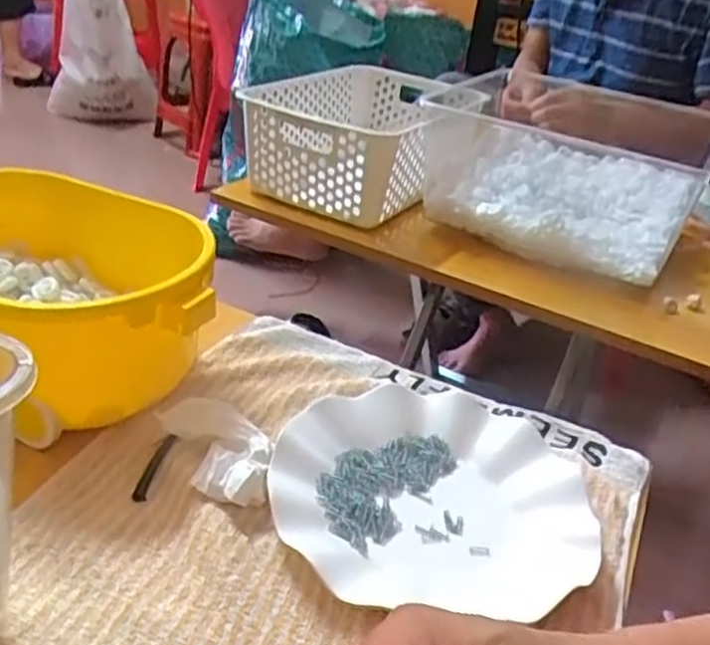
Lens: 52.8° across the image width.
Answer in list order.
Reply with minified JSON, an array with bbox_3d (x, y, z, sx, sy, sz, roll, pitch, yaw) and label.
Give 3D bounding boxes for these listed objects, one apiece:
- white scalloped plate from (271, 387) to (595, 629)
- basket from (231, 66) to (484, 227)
[{"bbox_3d":[0.046,0.096,0.434,0.181,0.027,0.165,6,29,-3],"label":"white scalloped plate"},{"bbox_3d":[0.013,-0.232,0.896,0.207,0.110,0.325,19,31,20],"label":"basket"}]

